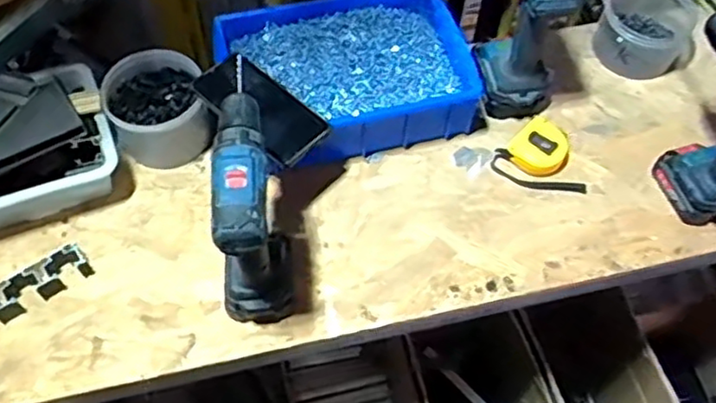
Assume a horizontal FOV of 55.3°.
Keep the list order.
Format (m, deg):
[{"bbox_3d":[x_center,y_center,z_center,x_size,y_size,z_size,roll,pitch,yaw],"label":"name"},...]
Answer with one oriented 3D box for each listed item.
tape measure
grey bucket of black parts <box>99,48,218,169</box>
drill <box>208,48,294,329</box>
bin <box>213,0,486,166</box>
[{"bbox_3d":[0.225,-0.061,0.842,0.112,0.037,0.089,7,59,1],"label":"tape measure"},{"bbox_3d":[-0.242,-0.110,0.830,0.110,0.087,0.111,1,59,-2],"label":"grey bucket of black parts"},{"bbox_3d":[-0.106,0.015,0.681,0.065,0.220,0.168,-6,59,-6],"label":"drill"},{"bbox_3d":[-0.015,-0.159,0.864,0.294,0.091,0.217,-15,61,-12],"label":"bin"}]

